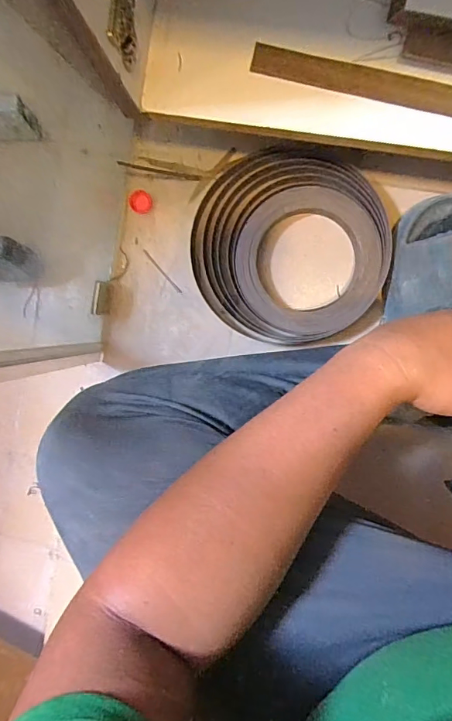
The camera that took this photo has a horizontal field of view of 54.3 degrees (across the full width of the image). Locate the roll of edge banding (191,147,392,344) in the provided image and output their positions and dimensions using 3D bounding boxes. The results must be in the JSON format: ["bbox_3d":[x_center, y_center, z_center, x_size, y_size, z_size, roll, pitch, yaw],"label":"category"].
[{"bbox_3d":[0.081,-0.146,0.572,0.245,0.033,0.237,1,95,6],"label":"roll of edge banding"}]

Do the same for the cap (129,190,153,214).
[{"bbox_3d":[-0.115,-0.215,0.598,0.031,0.014,0.028,-20,92,7],"label":"cap"}]

